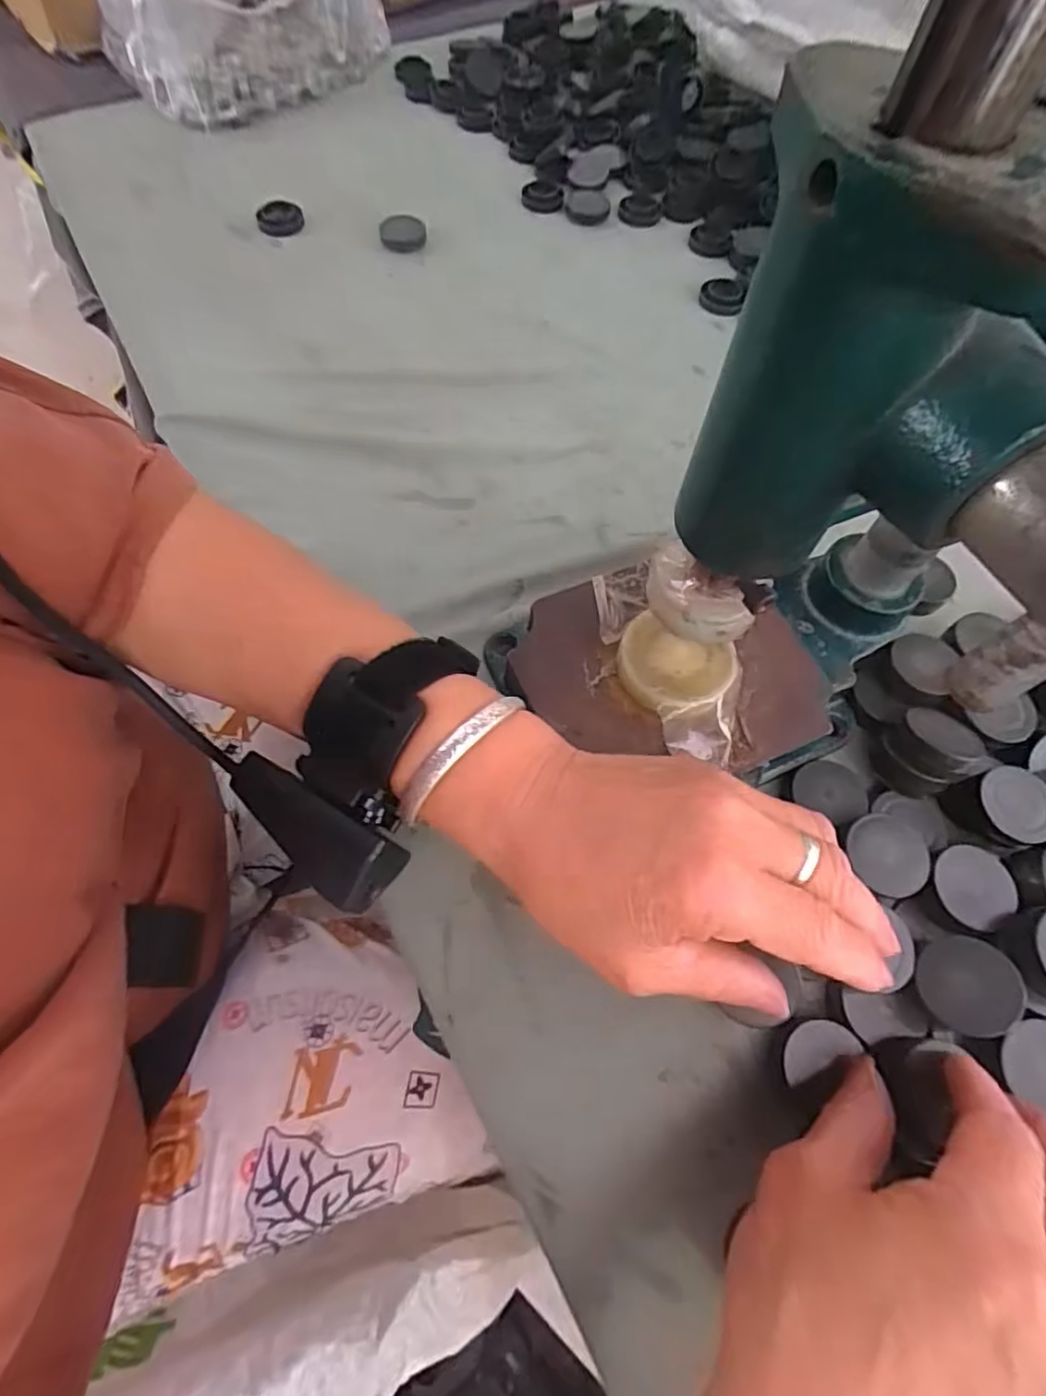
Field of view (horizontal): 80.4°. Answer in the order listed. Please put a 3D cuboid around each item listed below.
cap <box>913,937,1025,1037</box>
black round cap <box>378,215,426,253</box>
[{"bbox_3d":[0.163,0.105,0.228,0.032,0.012,0.032,8,74,25],"label":"cap"},{"bbox_3d":[-0.085,-0.331,0.440,0.032,0.013,0.032,1,65,-1],"label":"black round cap"}]

